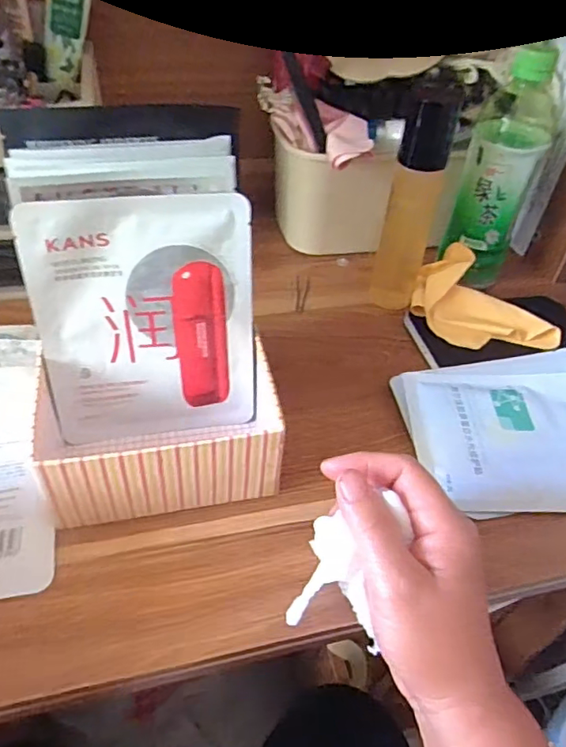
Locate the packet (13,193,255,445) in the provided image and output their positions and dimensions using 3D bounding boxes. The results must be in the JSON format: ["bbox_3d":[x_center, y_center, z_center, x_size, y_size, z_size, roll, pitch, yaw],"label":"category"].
[{"bbox_3d":[-0.085,-0.029,0.354,0.132,0.162,0.006,-6,30,-11],"label":"packet"}]

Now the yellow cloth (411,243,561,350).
[{"bbox_3d":[0.177,-0.058,0.493,0.081,0.033,0.133,-35,65,-28],"label":"yellow cloth"}]

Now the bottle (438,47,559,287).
[{"bbox_3d":[0.196,-0.175,0.490,0.070,0.187,0.076,21,54,9],"label":"bottle"}]

